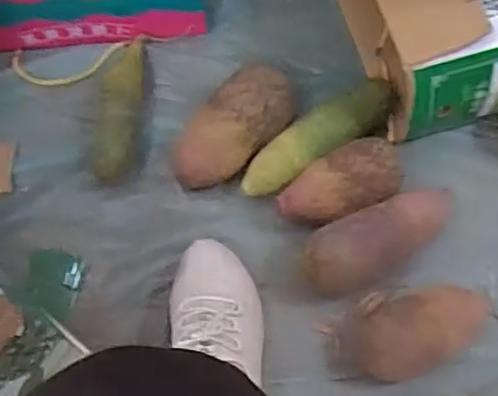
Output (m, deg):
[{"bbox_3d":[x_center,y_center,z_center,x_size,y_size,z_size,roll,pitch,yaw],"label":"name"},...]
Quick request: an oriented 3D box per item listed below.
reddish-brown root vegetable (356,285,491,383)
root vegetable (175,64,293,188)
[{"bbox_3d":[0.170,0.128,0.632,0.133,0.066,0.080,-28,68,-11],"label":"reddish-brown root vegetable"},{"bbox_3d":[-0.016,-0.077,0.725,0.085,0.089,0.154,34,71,15],"label":"root vegetable"}]

